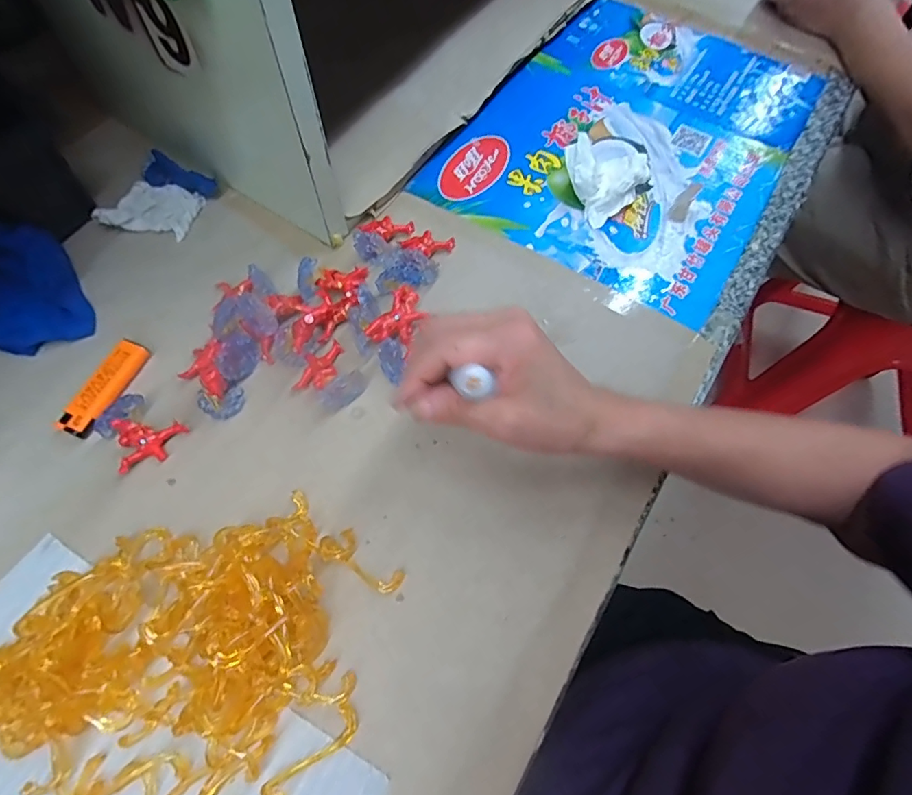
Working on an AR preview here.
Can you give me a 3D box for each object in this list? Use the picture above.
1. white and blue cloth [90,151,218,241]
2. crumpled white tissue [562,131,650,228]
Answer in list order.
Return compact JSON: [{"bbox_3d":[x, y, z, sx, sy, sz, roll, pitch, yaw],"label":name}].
[{"bbox_3d":[-0.269,-0.181,0.449,0.070,0.014,0.084,18,67,6],"label":"white and blue cloth"},{"bbox_3d":[0.142,-0.208,0.456,0.070,0.042,0.067,-30,70,-14],"label":"crumpled white tissue"}]

